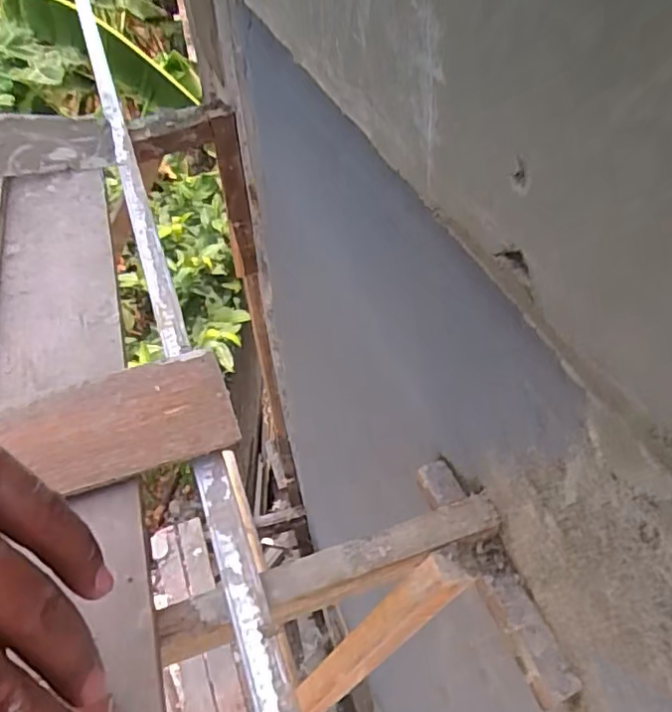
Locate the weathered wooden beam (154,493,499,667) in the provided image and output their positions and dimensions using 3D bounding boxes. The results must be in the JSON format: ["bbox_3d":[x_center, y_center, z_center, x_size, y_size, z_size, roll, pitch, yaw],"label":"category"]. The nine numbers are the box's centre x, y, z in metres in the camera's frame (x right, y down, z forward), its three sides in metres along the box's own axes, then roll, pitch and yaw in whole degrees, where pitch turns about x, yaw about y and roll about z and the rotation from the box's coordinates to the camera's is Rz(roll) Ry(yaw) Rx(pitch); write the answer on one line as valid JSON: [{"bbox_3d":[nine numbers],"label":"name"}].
[{"bbox_3d":[-0.001,0.231,0.624,0.368,0.048,0.043,-17,49,-11],"label":"weathered wooden beam"}]

